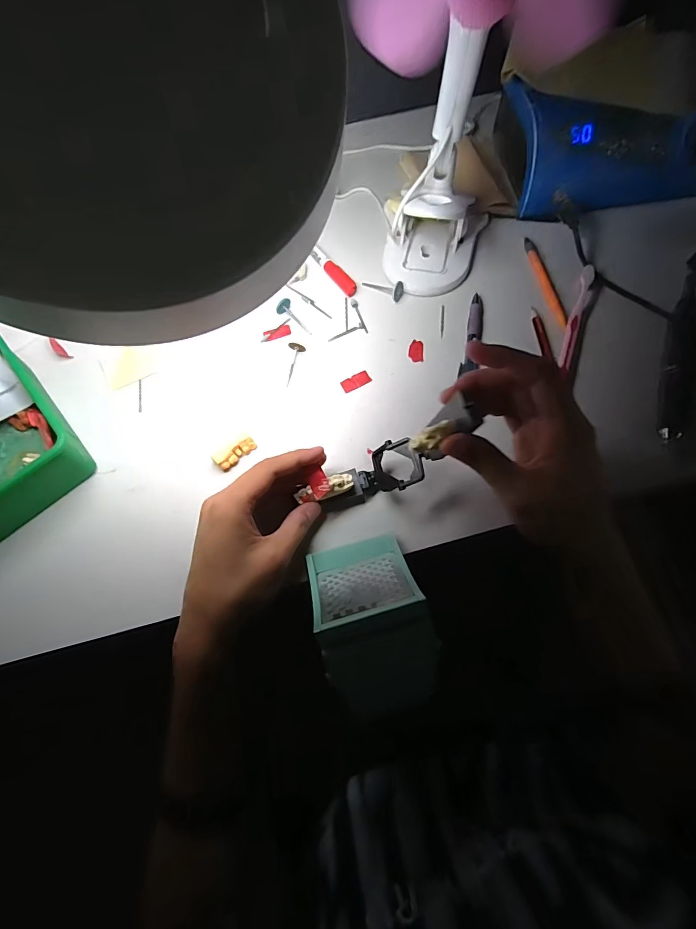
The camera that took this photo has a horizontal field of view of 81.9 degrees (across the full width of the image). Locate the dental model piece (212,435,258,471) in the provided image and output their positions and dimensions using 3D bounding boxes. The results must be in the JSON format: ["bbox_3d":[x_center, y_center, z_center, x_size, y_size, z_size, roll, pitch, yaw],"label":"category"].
[{"bbox_3d":[-0.104,-0.012,0.369,0.039,0.017,0.014,-41,72,-12],"label":"dental model piece"}]

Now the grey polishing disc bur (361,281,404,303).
[{"bbox_3d":[0.038,-0.192,0.438,0.048,0.016,0.015,23,72,22],"label":"grey polishing disc bur"}]

